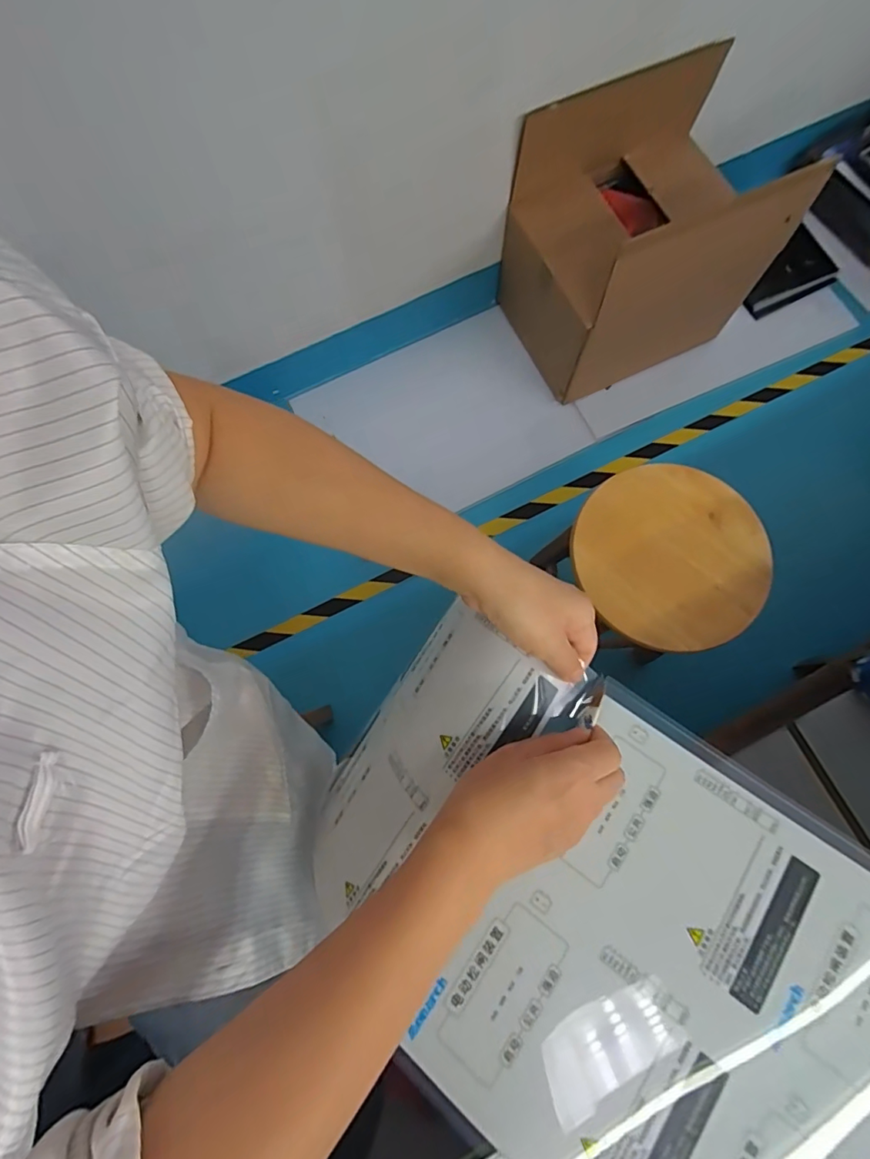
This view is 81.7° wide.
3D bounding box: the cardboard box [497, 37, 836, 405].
[{"bbox_3d":[0.452,-0.752,1.127,0.451,0.407,0.369,-26,77,-5],"label":"cardboard box"}]

